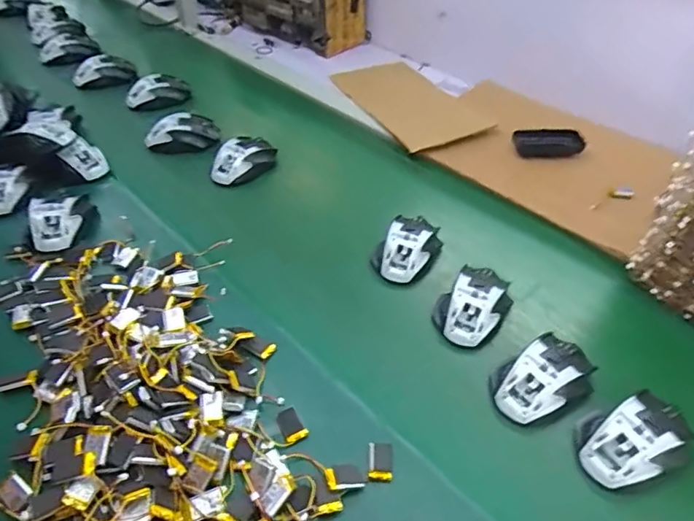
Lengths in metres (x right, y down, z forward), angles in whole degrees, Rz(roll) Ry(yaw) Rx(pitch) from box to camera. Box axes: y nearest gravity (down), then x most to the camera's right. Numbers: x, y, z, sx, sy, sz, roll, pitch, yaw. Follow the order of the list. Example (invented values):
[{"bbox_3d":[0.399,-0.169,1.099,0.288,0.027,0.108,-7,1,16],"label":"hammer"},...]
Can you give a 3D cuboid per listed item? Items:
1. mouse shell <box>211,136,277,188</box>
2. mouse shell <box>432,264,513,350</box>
[{"bbox_3d":[-0.166,-0.159,0.793,0.112,0.047,0.065,-26,49,-28],"label":"mouse shell"},{"bbox_3d":[0.147,0.048,0.581,0.076,0.040,0.105,21,45,19],"label":"mouse shell"}]

